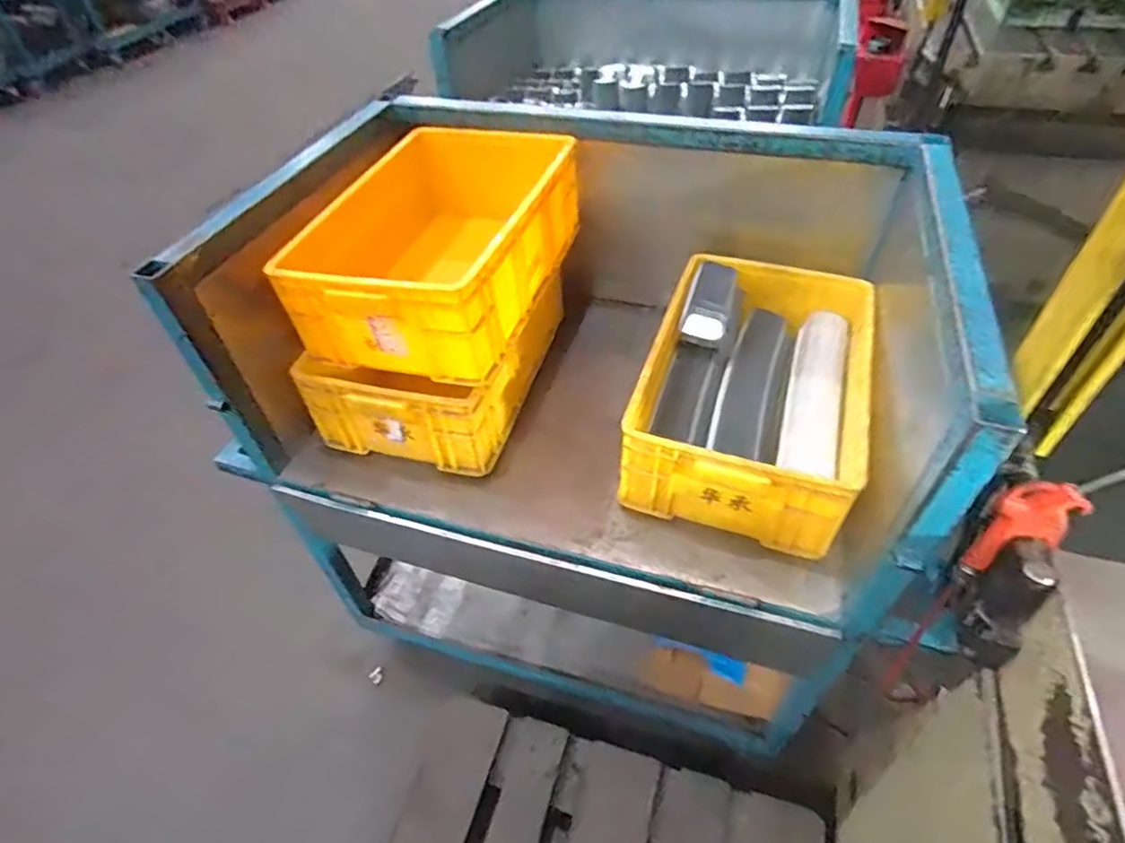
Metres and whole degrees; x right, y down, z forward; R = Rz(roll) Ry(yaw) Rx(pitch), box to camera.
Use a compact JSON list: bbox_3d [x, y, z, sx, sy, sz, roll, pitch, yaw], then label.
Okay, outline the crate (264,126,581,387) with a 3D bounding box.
[{"bbox_3d":[-0.175,-0.287,0.959,0.284,0.181,0.488,14,49,15],"label":"crate"}]

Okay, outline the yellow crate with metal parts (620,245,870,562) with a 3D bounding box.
[{"bbox_3d":[0.307,-0.058,0.973,0.312,0.166,0.479,14,49,15],"label":"yellow crate with metal parts"}]

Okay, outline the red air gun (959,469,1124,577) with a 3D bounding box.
[{"bbox_3d":[0.457,0.084,0.572,0.063,0.230,0.033,24,49,-4],"label":"red air gun"}]

